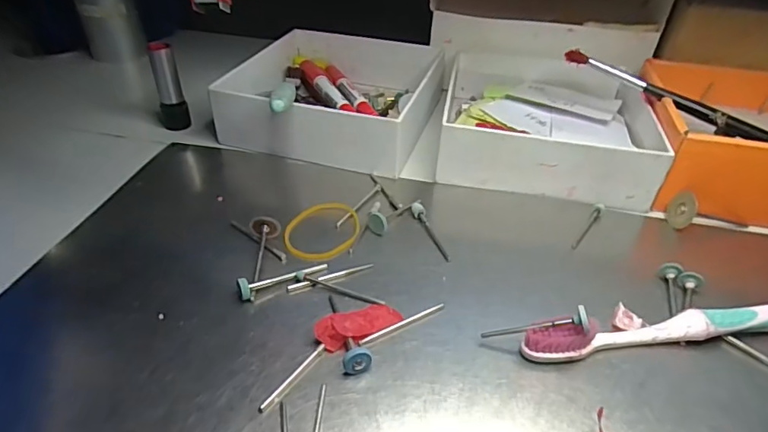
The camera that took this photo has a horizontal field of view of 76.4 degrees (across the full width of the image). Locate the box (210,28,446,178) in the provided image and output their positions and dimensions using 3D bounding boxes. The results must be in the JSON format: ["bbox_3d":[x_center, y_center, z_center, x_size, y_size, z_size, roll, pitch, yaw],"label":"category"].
[{"bbox_3d":[-0.028,-0.097,0.368,0.142,0.039,0.155,12,39,12],"label":"box"}]

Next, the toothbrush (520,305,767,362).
[{"bbox_3d":[0.147,0.047,0.211,0.180,0.017,0.012,-4,38,-8],"label":"toothbrush"}]

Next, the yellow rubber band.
[{"bbox_3d":[-0.032,0.008,0.264,0.036,0.005,0.044,34,52,26],"label":"yellow rubber band"}]

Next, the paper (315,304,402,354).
[{"bbox_3d":[-0.011,0.046,0.212,0.037,0.008,0.017,-23,45,-29],"label":"paper"}]

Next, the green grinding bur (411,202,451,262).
[{"bbox_3d":[0.025,0.008,0.266,0.007,0.005,0.046,-9,39,-13],"label":"green grinding bur"}]

